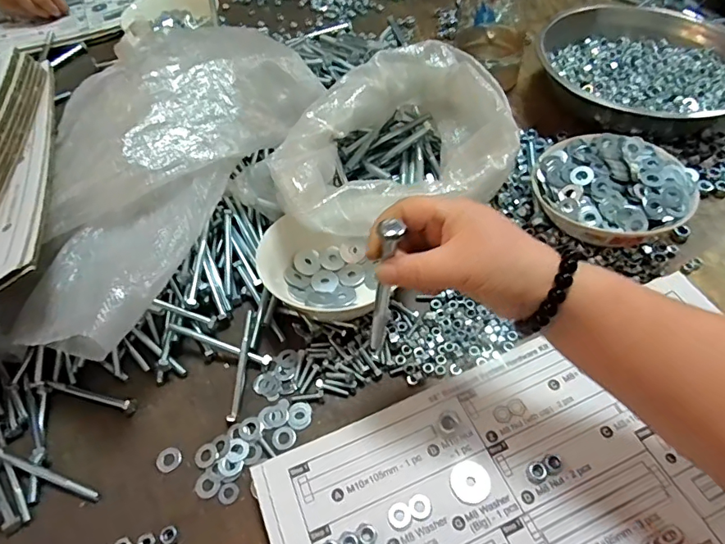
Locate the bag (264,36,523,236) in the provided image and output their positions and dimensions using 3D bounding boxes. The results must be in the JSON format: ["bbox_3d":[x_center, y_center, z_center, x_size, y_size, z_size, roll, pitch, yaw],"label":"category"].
[{"bbox_3d":[0.032,-0.127,0.480,0.225,0.112,0.185,-9,54,-2],"label":"bag"}]

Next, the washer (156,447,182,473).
[{"bbox_3d":[-0.160,0.155,0.394,0.019,0.005,0.020,-2,54,3],"label":"washer"}]

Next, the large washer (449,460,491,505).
[{"bbox_3d":[0.079,0.154,0.350,0.028,0.004,0.028,-2,54,3],"label":"large washer"}]

